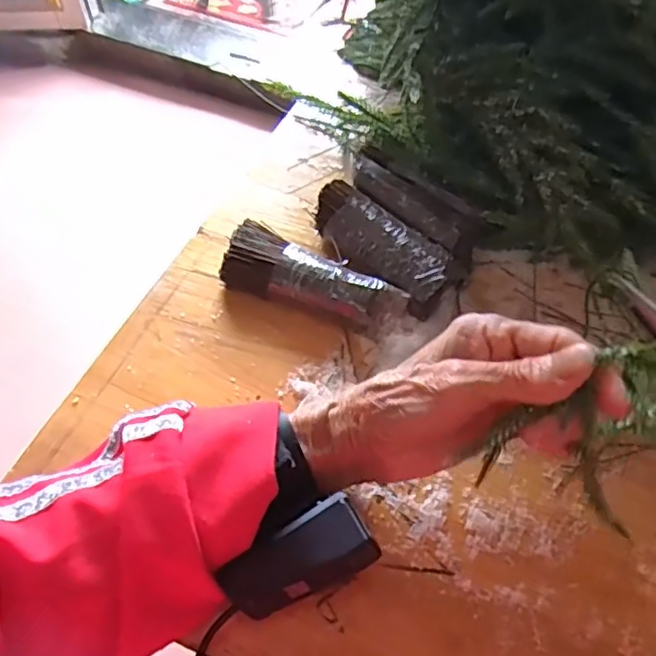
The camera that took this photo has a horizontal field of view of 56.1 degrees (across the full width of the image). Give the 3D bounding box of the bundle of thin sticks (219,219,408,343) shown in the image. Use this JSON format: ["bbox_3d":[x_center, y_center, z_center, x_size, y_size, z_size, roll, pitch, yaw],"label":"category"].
[{"bbox_3d":[-0.010,-0.030,0.397,0.119,0.029,0.039,22,56,14],"label":"bundle of thin sticks"}]

